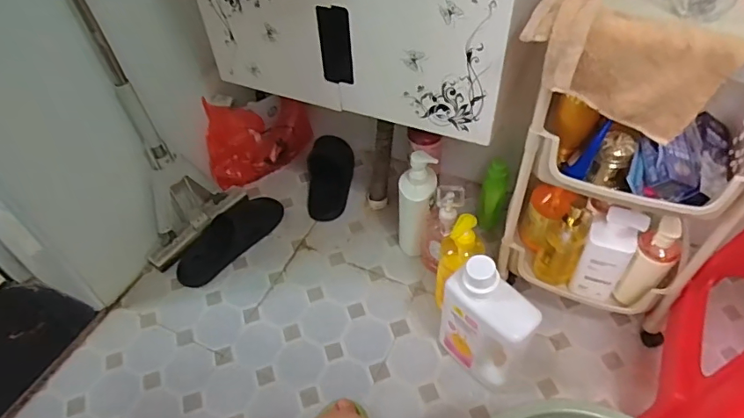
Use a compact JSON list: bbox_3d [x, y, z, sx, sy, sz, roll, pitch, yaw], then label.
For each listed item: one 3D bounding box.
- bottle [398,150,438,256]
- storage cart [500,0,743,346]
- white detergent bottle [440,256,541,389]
[{"bbox_3d":[0.093,0.003,1.025,0.077,0.263,0.065,-1,48,4],"label":"bottle"},{"bbox_3d":[0.413,-0.064,0.797,0.310,0.563,0.231,13,51,16],"label":"storage cart"},{"bbox_3d":[0.194,0.198,0.847,0.149,0.270,0.075,30,56,27],"label":"white detergent bottle"}]

